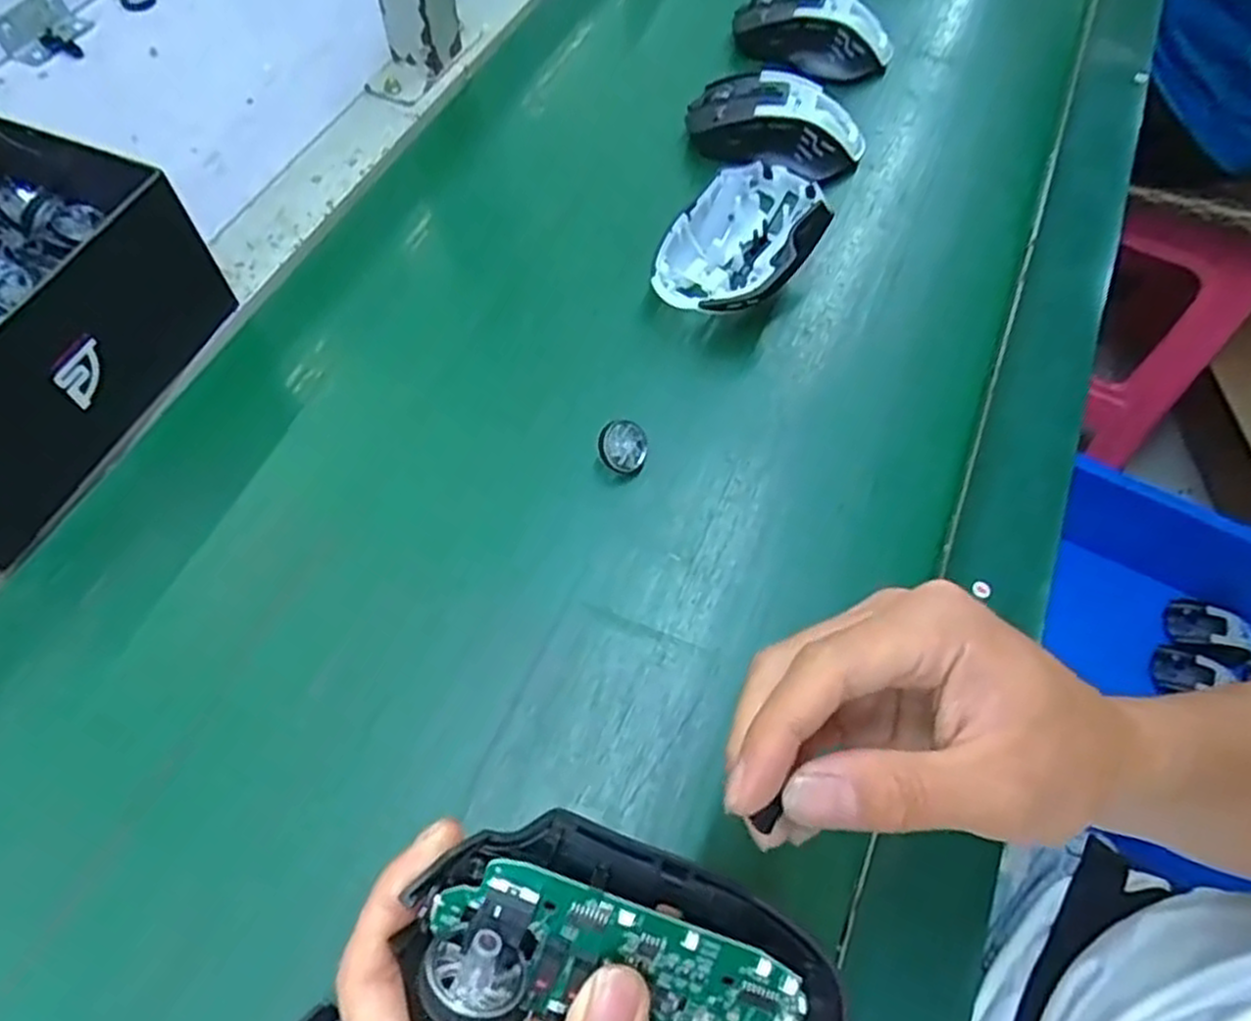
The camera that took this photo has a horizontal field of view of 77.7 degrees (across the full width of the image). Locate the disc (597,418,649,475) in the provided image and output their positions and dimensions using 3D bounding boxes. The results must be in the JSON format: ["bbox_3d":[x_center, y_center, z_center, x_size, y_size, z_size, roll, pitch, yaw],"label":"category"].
[{"bbox_3d":[-0.001,-0.033,0.395,0.027,0.006,0.028,-11,83,-23],"label":"disc"}]

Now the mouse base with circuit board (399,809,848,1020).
[{"bbox_3d":[0.002,0.118,0.202,0.111,0.028,0.058,22,86,1],"label":"mouse base with circuit board"}]

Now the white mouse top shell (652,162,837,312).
[{"bbox_3d":[0.068,-0.156,0.454,0.072,0.043,0.110,31,65,14],"label":"white mouse top shell"}]

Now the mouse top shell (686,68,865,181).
[{"bbox_3d":[0.100,-0.260,0.517,0.113,0.035,0.075,33,65,15],"label":"mouse top shell"}]

